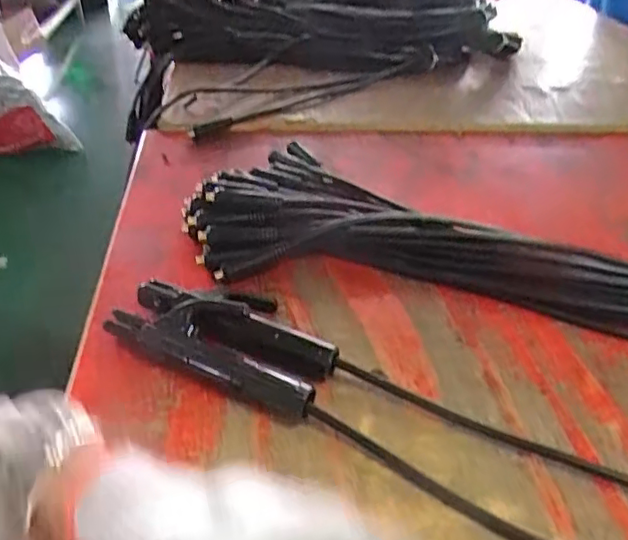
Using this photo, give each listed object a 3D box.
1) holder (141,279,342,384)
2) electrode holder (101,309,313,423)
[{"bbox_3d":[-0.074,0.052,0.497,0.194,0.038,0.047,15,37,14],"label":"holder"},{"bbox_3d":[-0.086,0.072,0.484,0.193,0.034,0.040,20,38,20],"label":"electrode holder"}]

